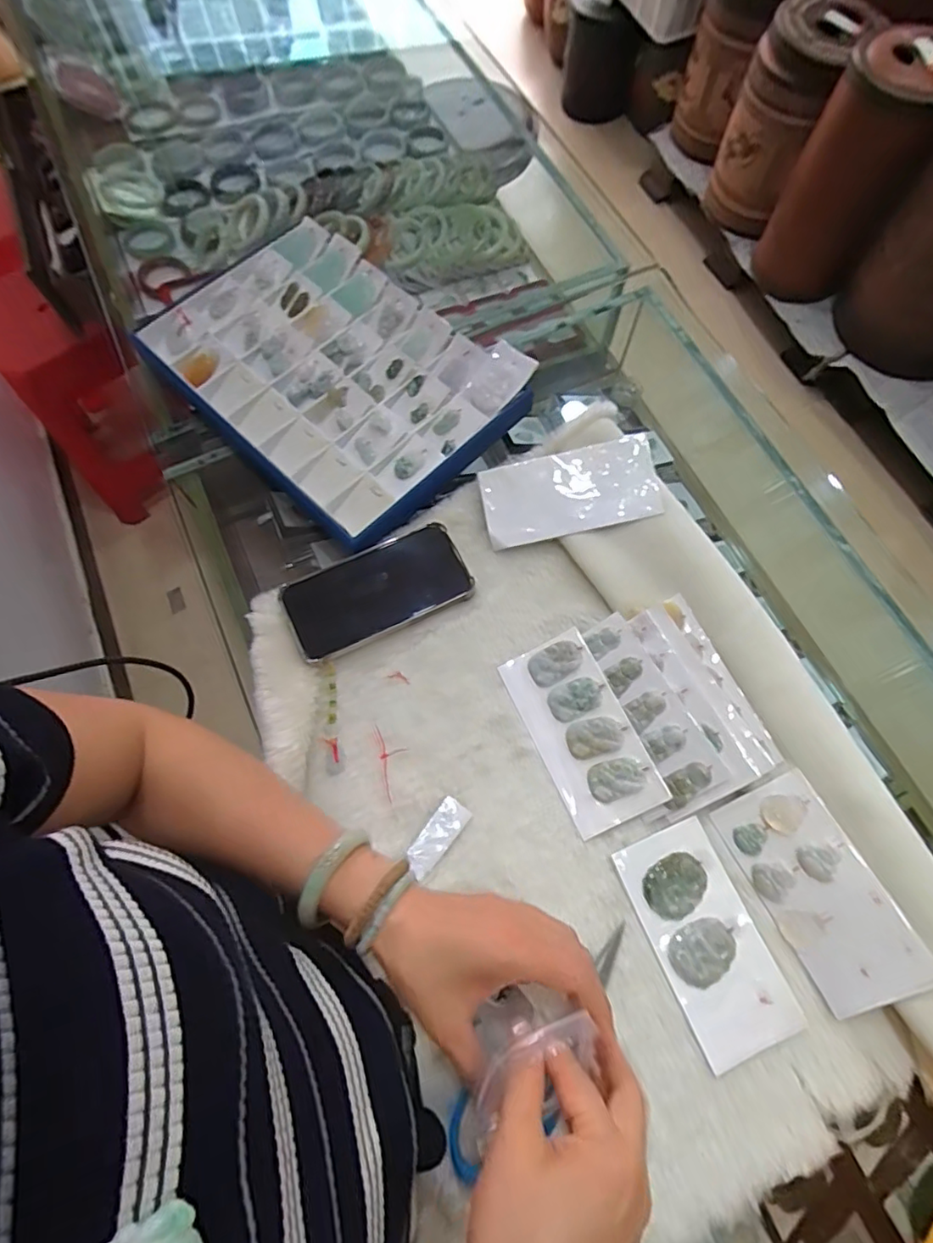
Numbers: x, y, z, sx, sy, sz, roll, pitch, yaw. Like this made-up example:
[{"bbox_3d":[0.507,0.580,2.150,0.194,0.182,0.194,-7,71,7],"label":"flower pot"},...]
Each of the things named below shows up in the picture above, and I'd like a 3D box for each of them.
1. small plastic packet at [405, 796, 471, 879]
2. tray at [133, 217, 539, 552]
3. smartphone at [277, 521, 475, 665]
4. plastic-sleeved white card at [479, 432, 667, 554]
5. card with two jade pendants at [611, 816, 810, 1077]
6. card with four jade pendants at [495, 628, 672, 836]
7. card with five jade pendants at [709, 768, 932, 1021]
[{"bbox_3d":[-0.023,0.170,0.451,0.025,0.004,0.061,37,69,9],"label":"small plastic packet"},{"bbox_3d":[-0.140,-0.259,0.589,0.352,0.038,0.250,43,77,14],"label":"tray"},{"bbox_3d":[-0.079,-0.028,0.508,0.160,0.014,0.079,-25,73,-7],"label":"smartphone"},{"bbox_3d":[0.095,-0.119,0.530,0.155,0.011,0.078,-12,84,9],"label":"plastic-sleeved white card"},{"bbox_3d":[0.179,0.237,0.428,0.077,0.008,0.155,-22,72,-8],"label":"card with two jade pendants"},{"bbox_3d":[0.094,0.090,0.474,0.077,0.007,0.155,-30,74,8],"label":"card with four jade pendants"},{"bbox_3d":[0.260,0.198,0.423,0.076,0.007,0.153,-35,67,17],"label":"card with five jade pendants"}]

